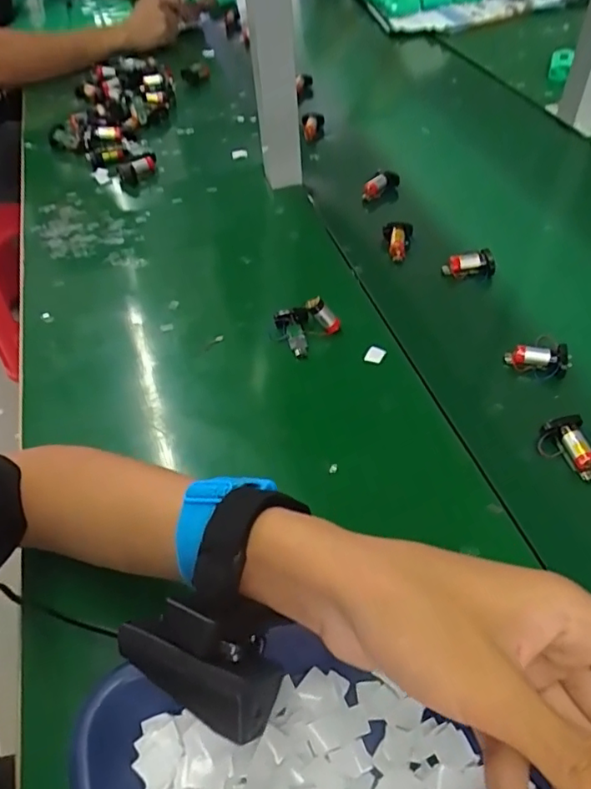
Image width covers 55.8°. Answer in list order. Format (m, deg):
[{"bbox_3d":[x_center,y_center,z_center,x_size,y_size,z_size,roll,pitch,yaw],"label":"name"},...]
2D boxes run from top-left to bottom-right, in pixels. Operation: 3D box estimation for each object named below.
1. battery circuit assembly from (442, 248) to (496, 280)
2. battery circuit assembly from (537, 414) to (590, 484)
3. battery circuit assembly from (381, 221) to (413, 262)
[{"bbox_3d":[0.183,-0.137,0.590,0.051,0.023,0.020,-3,50,1],"label":"battery circuit assembly"},{"bbox_3d":[0.213,0.044,0.437,0.034,0.026,0.051,-6,50,-1],"label":"battery circuit assembly"},{"bbox_3d":[0.113,-0.170,0.625,0.032,0.029,0.043,8,51,10],"label":"battery circuit assembly"}]

